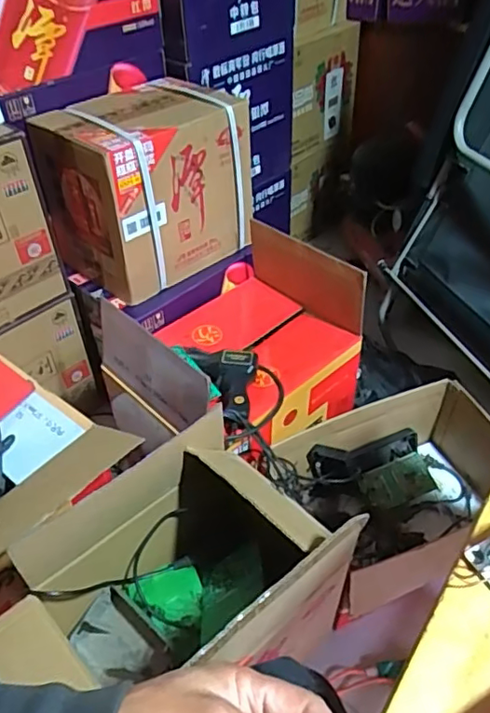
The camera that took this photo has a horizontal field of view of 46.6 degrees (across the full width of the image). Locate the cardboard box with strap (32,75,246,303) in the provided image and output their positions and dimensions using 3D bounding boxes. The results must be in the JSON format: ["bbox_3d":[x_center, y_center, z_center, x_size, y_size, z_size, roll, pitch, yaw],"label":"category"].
[{"bbox_3d":[-0.173,-0.319,1.074,0.344,0.290,0.217,-33,51,-29],"label":"cardboard box with strap"}]

